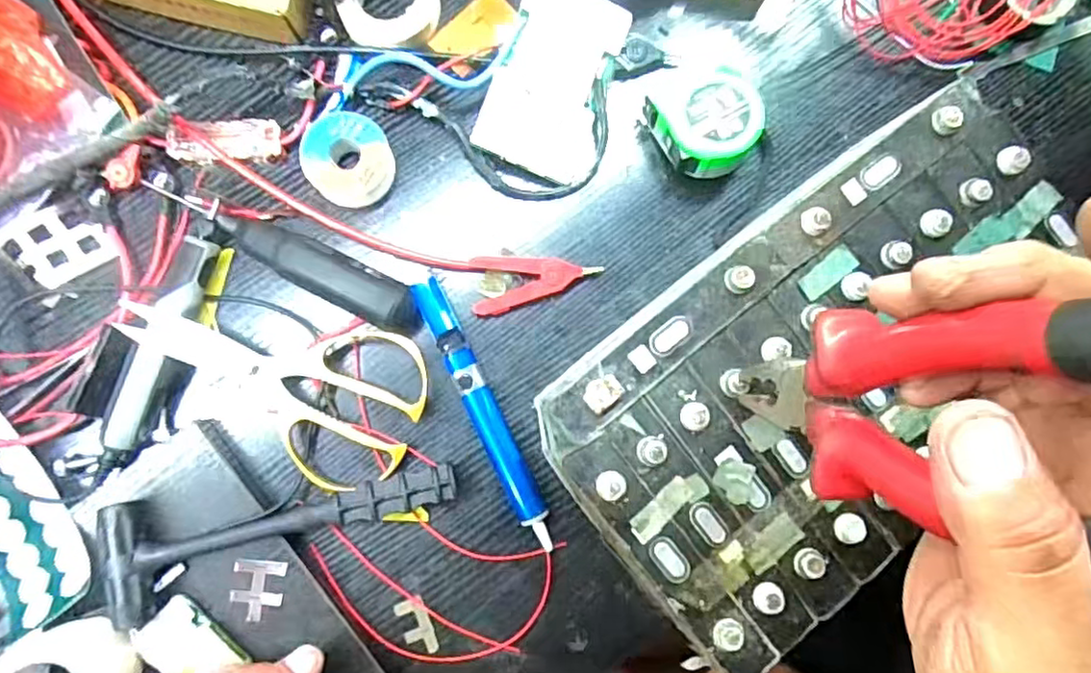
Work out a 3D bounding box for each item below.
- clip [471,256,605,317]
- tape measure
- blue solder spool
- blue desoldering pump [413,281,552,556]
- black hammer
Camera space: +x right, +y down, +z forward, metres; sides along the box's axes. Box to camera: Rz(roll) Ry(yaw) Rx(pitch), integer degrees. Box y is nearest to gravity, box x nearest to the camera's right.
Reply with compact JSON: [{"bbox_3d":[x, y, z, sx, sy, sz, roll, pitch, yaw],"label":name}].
[{"bbox_3d":[-0.006,-0.032,0.426,0.083,0.012,0.038,2,86,-4],"label":"clip"},{"bbox_3d":[0.105,-0.141,0.432,0.059,0.044,0.067,-29,89,-6],"label":"tape measure"},{"bbox_3d":[-0.126,-0.112,0.417,0.058,0.014,0.058,-47,120,-13],"label":"blue solder spool"},{"bbox_3d":[-0.038,0.050,0.417,0.018,0.018,0.184,-25,88,-6],"label":"blue desoldering pump"},{"bbox_3d":[-0.158,0.101,0.392,0.197,0.033,0.066,-20,88,-6],"label":"black hammer"}]

